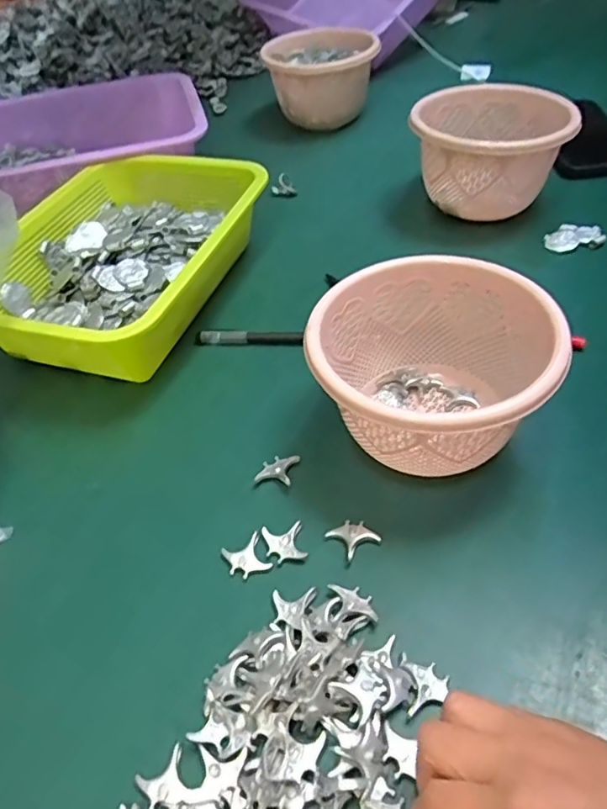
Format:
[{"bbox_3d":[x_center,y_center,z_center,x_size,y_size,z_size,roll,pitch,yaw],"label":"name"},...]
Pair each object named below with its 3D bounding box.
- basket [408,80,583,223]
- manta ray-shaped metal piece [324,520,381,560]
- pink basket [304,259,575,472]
[{"bbox_3d":[0.180,-0.252,0.573,0.142,0.088,0.153,0,47,6],"label":"basket"},{"bbox_3d":[0.030,0.078,0.345,0.023,0.008,0.023,-29,51,-21],"label":"manta ray-shaped metal piece"},{"bbox_3d":[0.079,-0.015,0.365,0.138,0.089,0.138,-3,47,3],"label":"pink basket"}]

